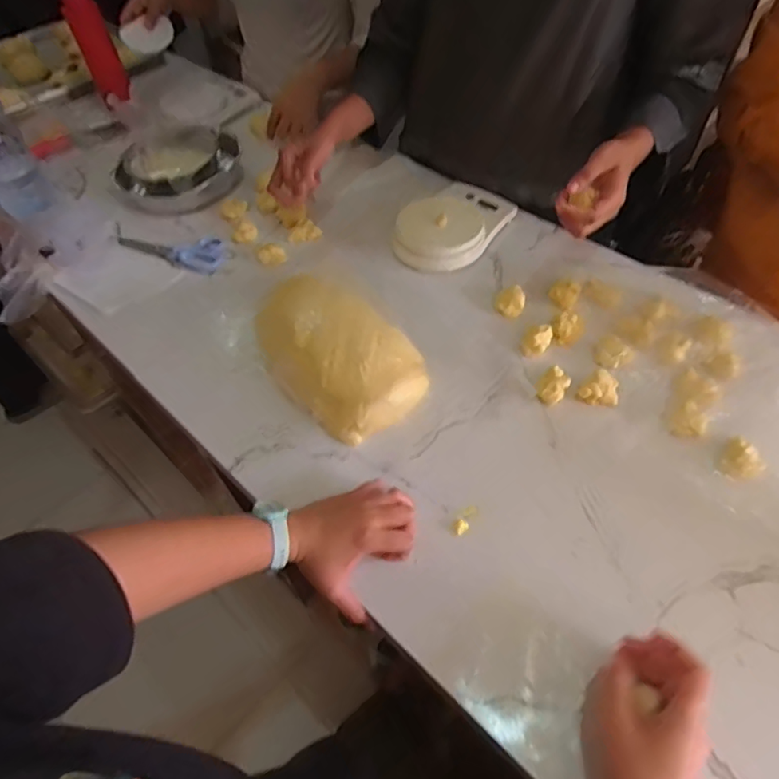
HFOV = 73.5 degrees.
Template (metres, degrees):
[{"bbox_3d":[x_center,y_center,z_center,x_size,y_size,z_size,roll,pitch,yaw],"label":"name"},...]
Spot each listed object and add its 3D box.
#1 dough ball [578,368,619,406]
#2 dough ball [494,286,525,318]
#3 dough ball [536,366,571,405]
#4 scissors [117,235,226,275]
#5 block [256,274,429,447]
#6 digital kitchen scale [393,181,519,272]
[{"bbox_3d":[0.244,0.001,0.600,0.040,0.022,0.037,-2,54,3],"label":"dough ball"},{"bbox_3d":[0.159,-0.114,0.691,0.038,0.021,0.045,9,55,10],"label":"dough ball"},{"bbox_3d":[0.192,-0.003,0.608,0.030,0.020,0.042,26,60,21],"label":"dough ball"},{"bbox_3d":[-0.332,-0.217,0.803,0.162,0.019,0.063,12,56,13],"label":"scissors"},{"bbox_3d":[-0.071,-0.048,0.628,0.247,0.071,0.141,36,64,26],"label":"block"},{"bbox_3d":[0.095,-0.258,0.785,0.131,0.052,0.199,29,61,23],"label":"digital kitchen scale"}]

